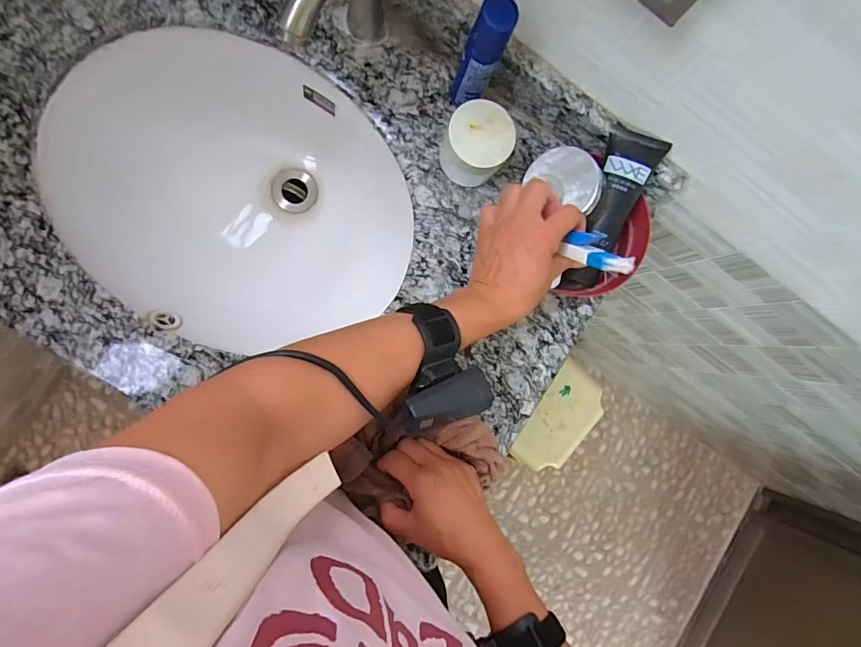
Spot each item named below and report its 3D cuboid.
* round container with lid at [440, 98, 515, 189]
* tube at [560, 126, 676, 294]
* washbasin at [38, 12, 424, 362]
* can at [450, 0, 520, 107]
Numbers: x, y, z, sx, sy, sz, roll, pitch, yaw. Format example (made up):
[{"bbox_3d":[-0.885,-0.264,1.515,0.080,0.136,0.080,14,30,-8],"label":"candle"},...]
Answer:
[{"bbox_3d":[0.046,-0.182,0.446,0.062,0.062,0.074,19,85,-8],"label":"round container with lid"},{"bbox_3d":[0.187,-0.112,0.452,0.055,0.027,0.165,15,106,-9],"label":"tube"},{"bbox_3d":[-0.213,-0.144,0.545,0.371,0.178,0.324,-11,90,-9],"label":"washbasin"},{"bbox_3d":[0.047,-0.249,0.412,0.033,0.121,0.030,0,88,-9],"label":"can"}]

